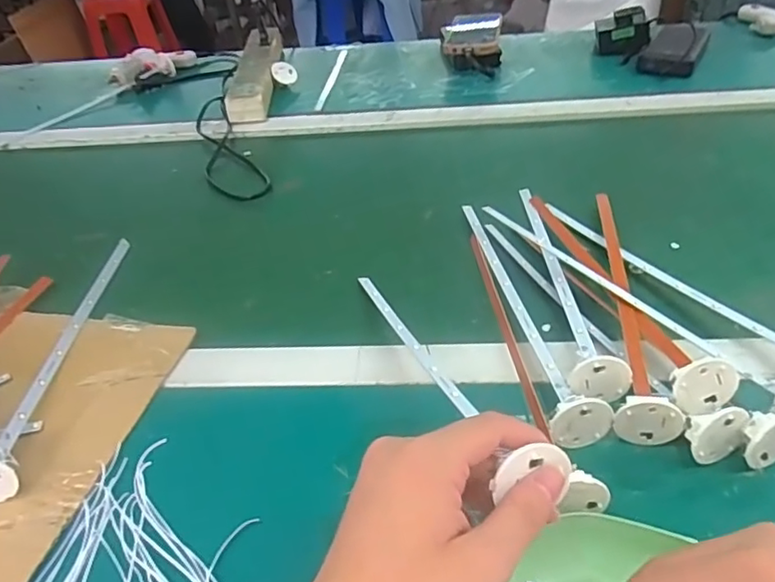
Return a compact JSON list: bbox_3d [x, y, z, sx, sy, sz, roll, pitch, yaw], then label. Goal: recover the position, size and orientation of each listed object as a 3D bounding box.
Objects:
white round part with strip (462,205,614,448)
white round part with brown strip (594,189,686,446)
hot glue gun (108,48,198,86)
[{"bbox_3d":[0.106,-0.004,0.466,0.036,0.039,0.286,-7,39,-1],"label":"white round part with strip"},{"bbox_3d":[0.176,-0.006,0.460,0.035,0.039,0.288,2,40,10],"label":"white round part with brown strip"},{"bbox_3d":[-0.398,-0.373,0.977,0.104,0.030,0.134,14,44,23],"label":"hot glue gun"}]

